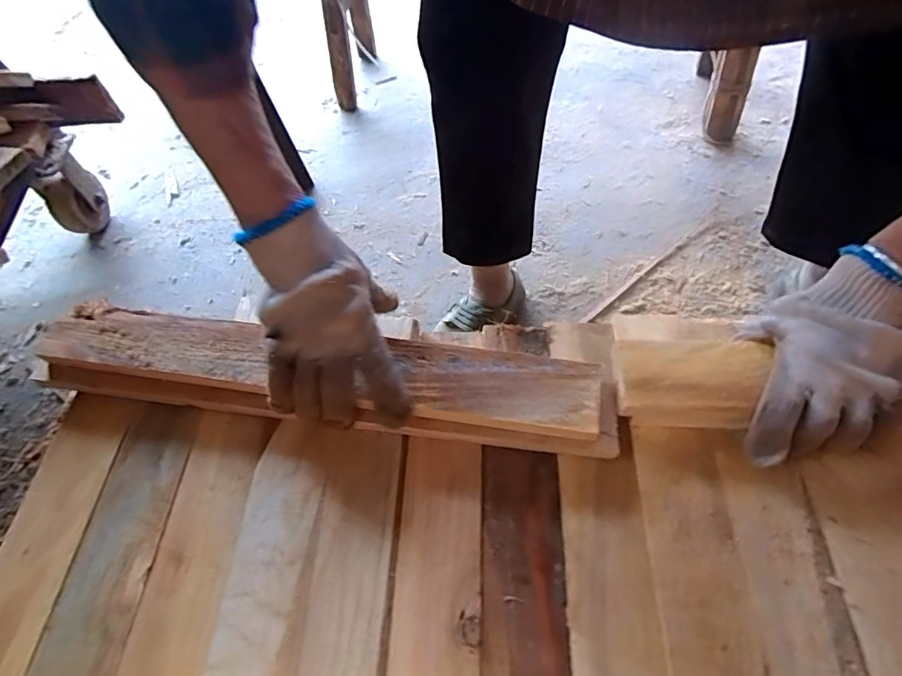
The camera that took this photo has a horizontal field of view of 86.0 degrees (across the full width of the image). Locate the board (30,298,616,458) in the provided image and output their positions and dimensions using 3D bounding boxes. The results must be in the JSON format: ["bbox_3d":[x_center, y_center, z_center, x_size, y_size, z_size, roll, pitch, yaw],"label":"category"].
[{"bbox_3d":[-0.111,0.030,0.421,0.505,0.037,0.078,7,59,7],"label":"board"}]

